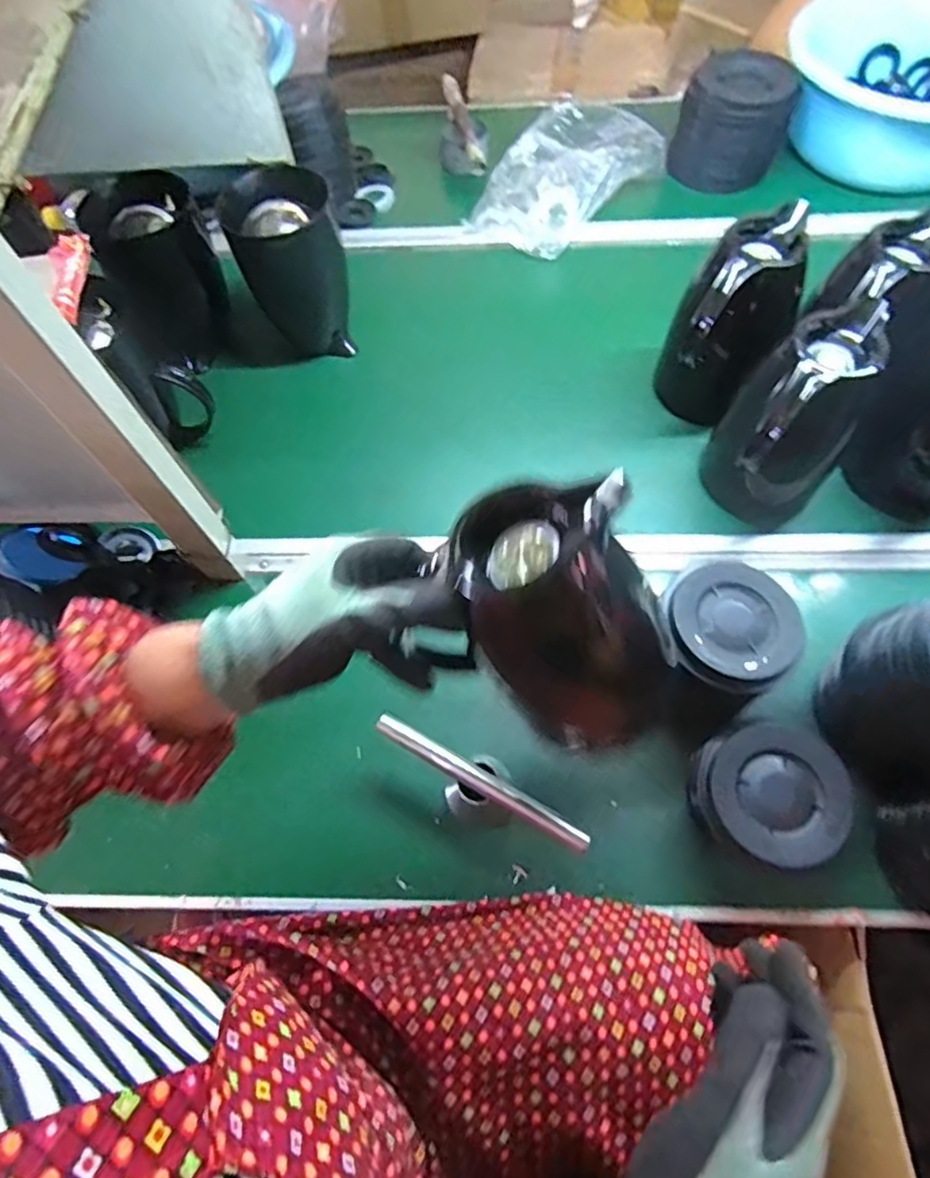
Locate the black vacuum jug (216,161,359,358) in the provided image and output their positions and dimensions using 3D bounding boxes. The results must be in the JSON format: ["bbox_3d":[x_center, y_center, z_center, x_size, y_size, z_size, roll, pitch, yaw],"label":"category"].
[{"bbox_3d":[-0.209,-0.394,0.754,0.121,0.183,0.117,-20,65,-7],"label":"black vacuum jug"}]

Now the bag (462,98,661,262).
[{"bbox_3d":[0.146,-0.634,0.917,0.212,0.068,0.312,36,71,18],"label":"bag"}]

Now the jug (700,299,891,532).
[{"bbox_3d":[0.325,-0.157,0.617,0.120,0.206,0.145,32,70,16],"label":"jug"}]

